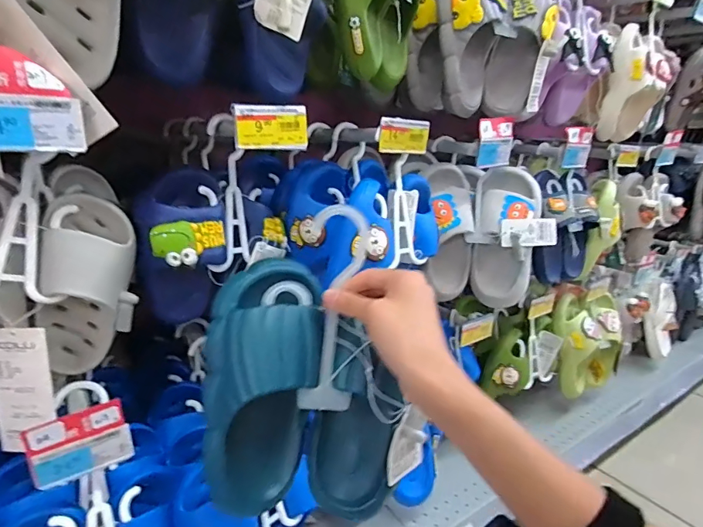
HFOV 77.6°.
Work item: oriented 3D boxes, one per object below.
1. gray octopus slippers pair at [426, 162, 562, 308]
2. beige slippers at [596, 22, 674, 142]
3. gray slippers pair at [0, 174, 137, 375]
[{"bbox_3d":[0.224,-0.044,0.724,0.201,0.214,0.094,1,17,-5],"label":"gray octopus slippers pair"},{"bbox_3d":[0.591,-0.363,0.905,0.093,0.201,0.166,14,21,35],"label":"beige slippers"},{"bbox_3d":[-0.332,0.020,0.464,0.182,0.207,0.072,-8,20,-30],"label":"gray slippers pair"}]

